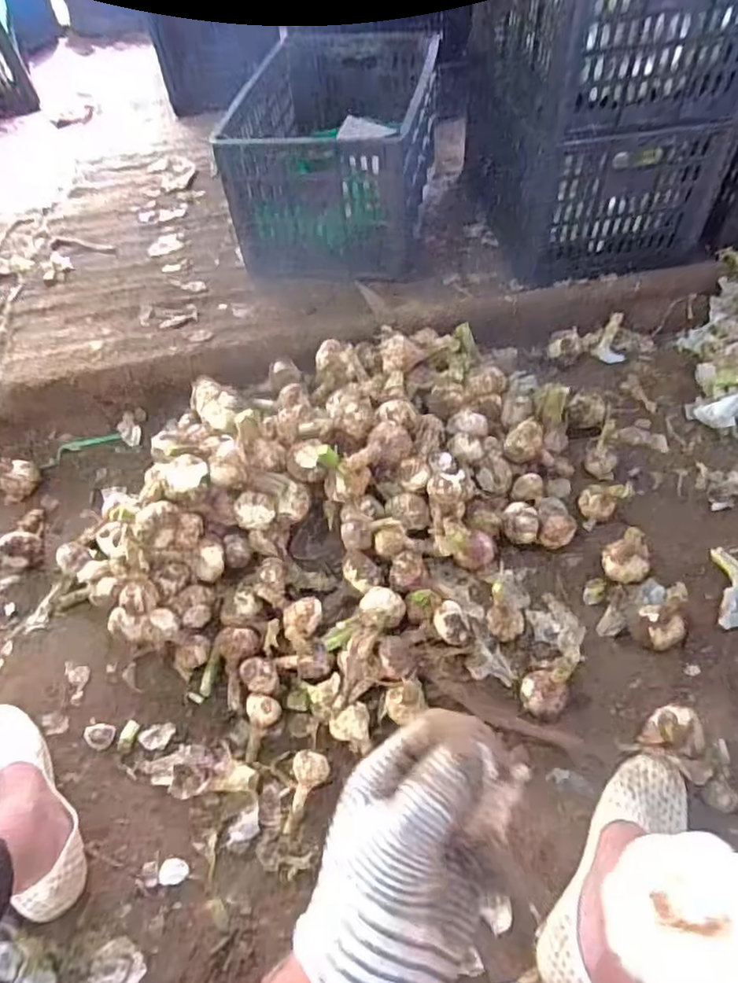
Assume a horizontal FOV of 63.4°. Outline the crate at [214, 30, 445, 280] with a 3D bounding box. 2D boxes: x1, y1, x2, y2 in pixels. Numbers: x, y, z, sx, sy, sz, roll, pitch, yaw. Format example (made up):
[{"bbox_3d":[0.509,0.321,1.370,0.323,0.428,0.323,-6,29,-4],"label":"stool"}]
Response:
[{"bbox_3d":[-0.050,-0.588,1.040,0.293,0.213,0.417,7,56,10],"label":"crate"}]

